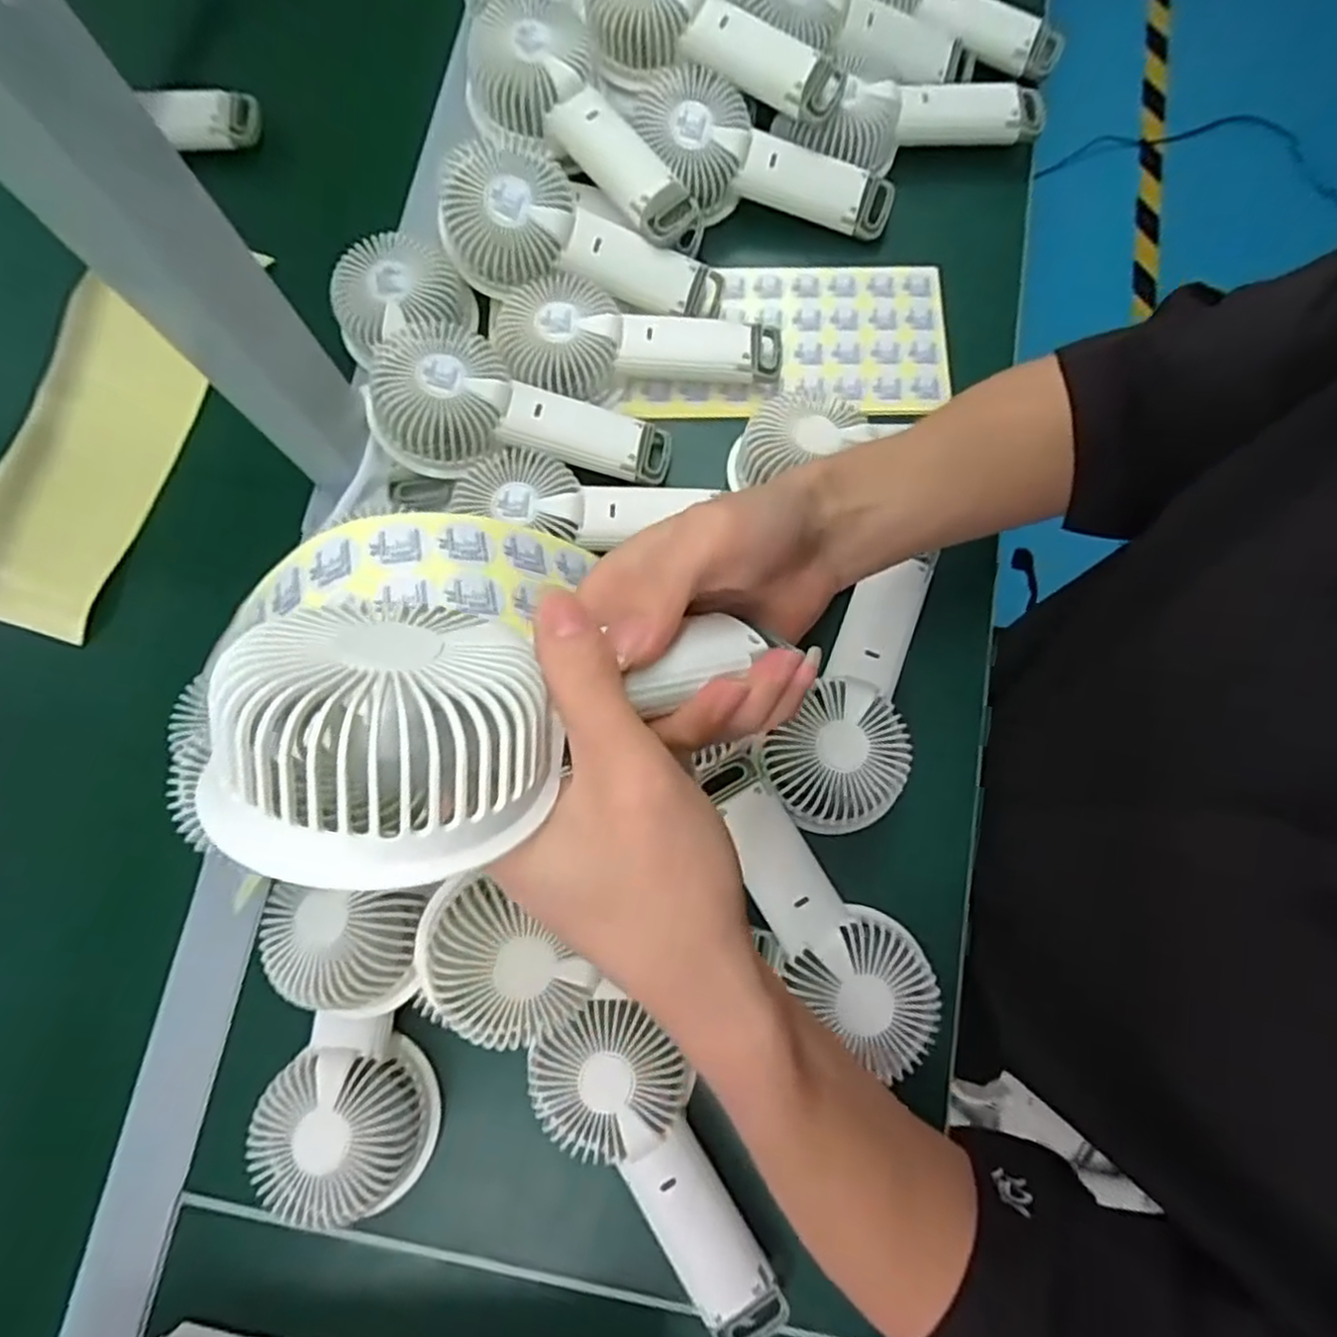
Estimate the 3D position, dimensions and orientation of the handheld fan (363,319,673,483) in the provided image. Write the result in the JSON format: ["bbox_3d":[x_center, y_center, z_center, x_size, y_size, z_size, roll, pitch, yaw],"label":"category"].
[{"bbox_3d":[-0.094,-0.157,0.447,0.185,0.043,0.100,12,77,-10],"label":"handheld fan"}]

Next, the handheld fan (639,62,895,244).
[{"bbox_3d":[0.062,-0.338,0.499,0.181,0.046,0.079,18,78,-9],"label":"handheld fan"}]

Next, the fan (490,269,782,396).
[{"bbox_3d":[-0.025,-0.214,0.468,0.185,0.033,0.077,3,77,1],"label":"fan"}]

